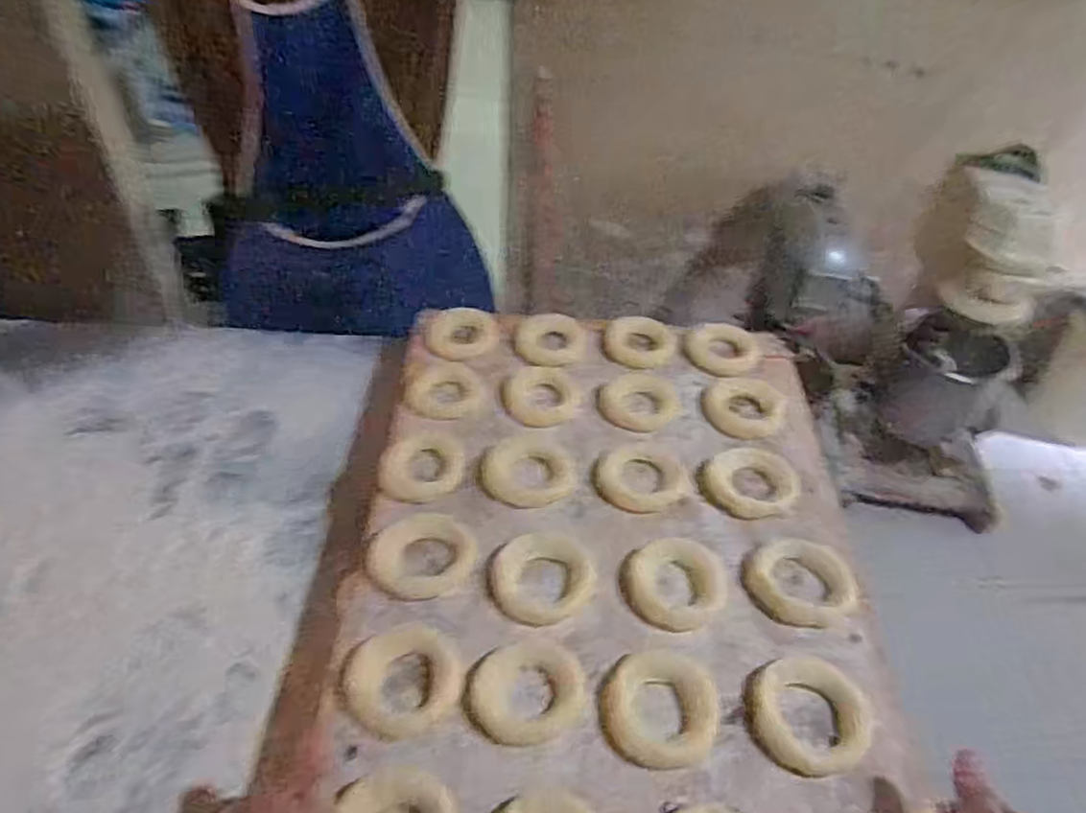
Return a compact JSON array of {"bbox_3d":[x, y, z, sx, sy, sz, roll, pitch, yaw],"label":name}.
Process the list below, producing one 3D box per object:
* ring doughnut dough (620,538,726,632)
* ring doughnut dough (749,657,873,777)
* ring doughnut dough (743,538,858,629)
[{"bbox_3d":[0.106,0.143,0.582,0.081,0.012,0.076,3,46,-3],"label":"ring doughnut dough"},{"bbox_3d":[0.192,0.219,0.512,0.079,0.015,0.078,3,46,-3],"label":"ring doughnut dough"},{"bbox_3d":[0.212,0.144,0.586,0.089,0.013,0.076,9,46,3],"label":"ring doughnut dough"}]

